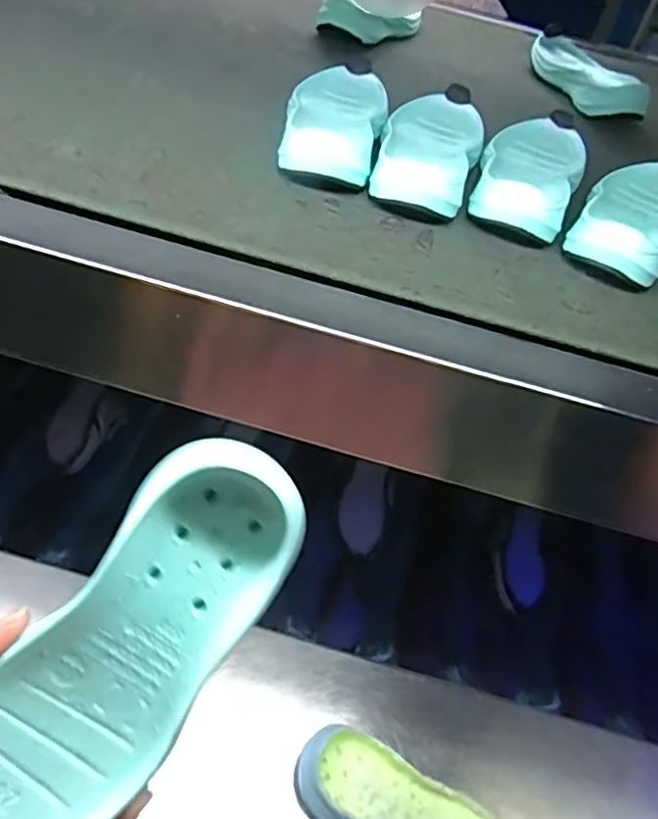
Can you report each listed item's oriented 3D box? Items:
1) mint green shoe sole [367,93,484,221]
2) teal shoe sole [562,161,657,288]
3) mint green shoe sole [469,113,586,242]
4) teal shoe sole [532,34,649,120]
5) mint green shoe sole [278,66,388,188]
[{"bbox_3d":[0.081,-0.210,0.503,0.076,0.035,0.182,13,45,11],"label":"mint green shoe sole"},{"bbox_3d":[0.242,-0.154,0.482,0.078,0.036,0.182,25,48,21],"label":"teal shoe sole"},{"bbox_3d":[0.162,-0.193,0.499,0.076,0.038,0.192,18,46,16],"label":"mint green shoe sole"},{"bbox_3d":[0.289,-0.379,0.714,0.067,0.047,0.181,-6,44,-9],"label":"teal shoe sole"},{"bbox_3d":[0.005,-0.234,0.505,0.075,0.036,0.173,7,44,4],"label":"mint green shoe sole"}]

